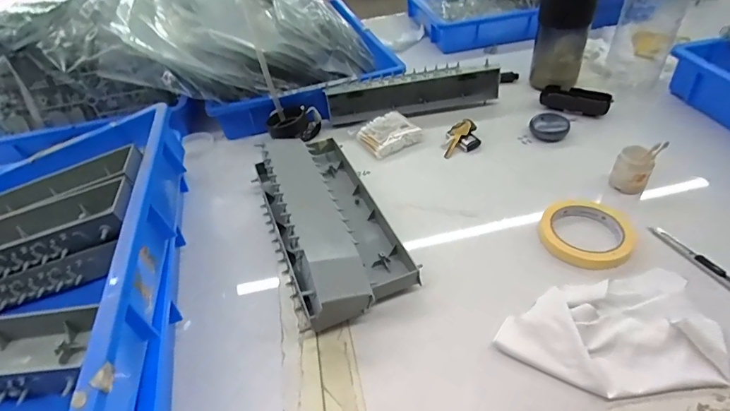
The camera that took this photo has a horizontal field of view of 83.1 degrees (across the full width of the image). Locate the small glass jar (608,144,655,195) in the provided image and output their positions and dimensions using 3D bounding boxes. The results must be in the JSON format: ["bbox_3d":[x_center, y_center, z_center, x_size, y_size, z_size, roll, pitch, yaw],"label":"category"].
[{"bbox_3d":[0.354,-0.043,0.548,0.042,0.061,0.037,23,49,30],"label":"small glass jar"}]

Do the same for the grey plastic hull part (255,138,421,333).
[{"bbox_3d":[-0.052,0.000,0.532,0.143,0.069,0.323,-19,42,-14],"label":"grey plastic hull part"}]

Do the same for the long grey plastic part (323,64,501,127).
[{"bbox_3d":[0.088,-0.205,0.735,0.300,0.065,0.034,-6,41,0],"label":"long grey plastic part"}]

